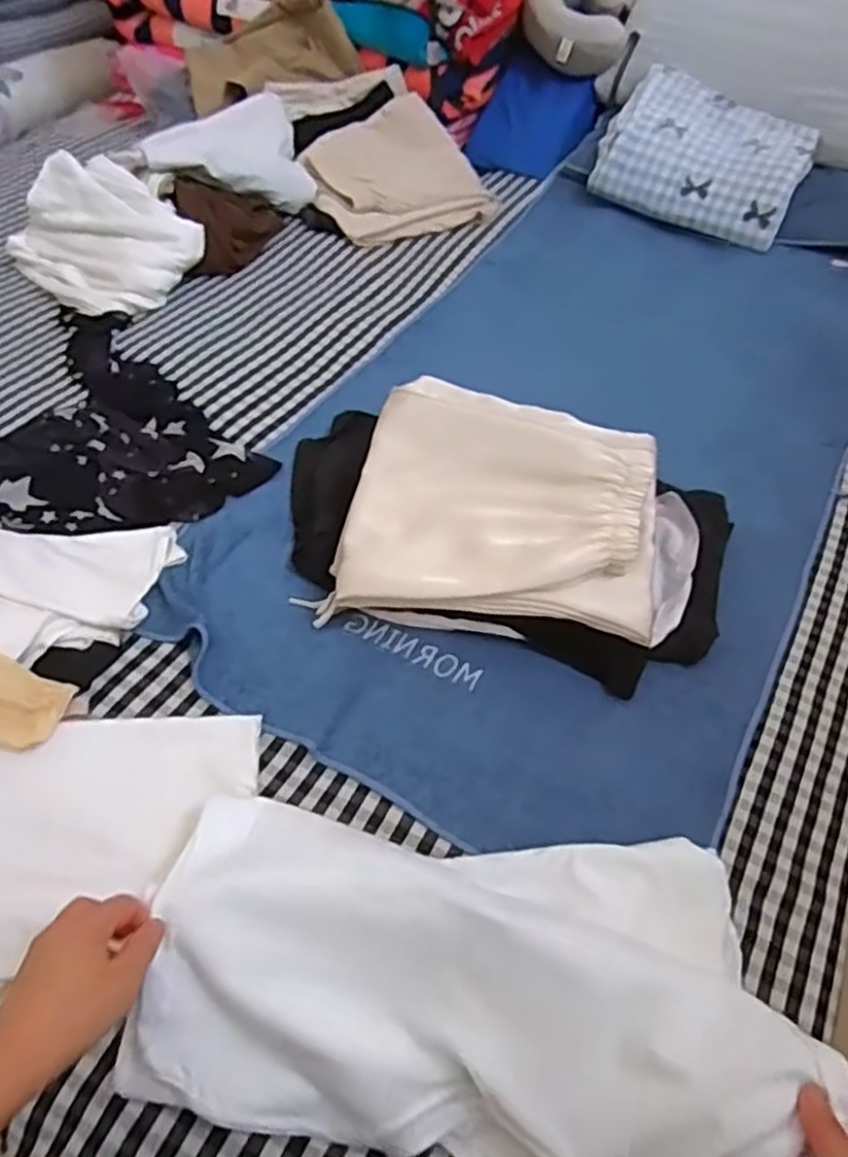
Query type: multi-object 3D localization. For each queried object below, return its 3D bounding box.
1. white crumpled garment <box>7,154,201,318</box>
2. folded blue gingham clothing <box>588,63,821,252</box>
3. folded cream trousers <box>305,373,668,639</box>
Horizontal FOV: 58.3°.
[{"bbox_3d":[-0.527,-0.553,1.243,0.313,0.133,0.230,34,57,24],"label":"white crumpled garment"},{"bbox_3d":[0.532,-0.810,1.446,0.371,0.075,0.293,24,79,7],"label":"folded blue gingham clothing"},{"bbox_3d":[0.087,-0.089,0.838,0.342,0.083,0.296,7,50,4],"label":"folded cream trousers"}]

